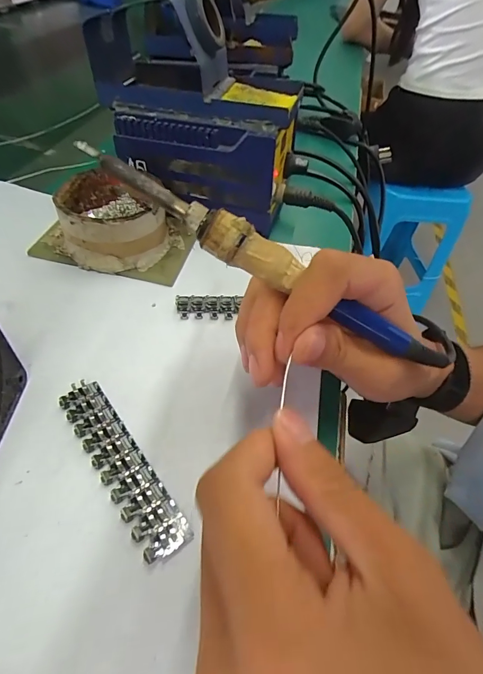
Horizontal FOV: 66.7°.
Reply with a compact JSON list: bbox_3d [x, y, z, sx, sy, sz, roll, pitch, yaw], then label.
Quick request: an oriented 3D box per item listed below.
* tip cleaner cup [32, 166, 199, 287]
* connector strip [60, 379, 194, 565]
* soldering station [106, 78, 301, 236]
[{"bbox_3d":[-0.103,-0.098,0.303,0.116,0.051,0.083,13,50,4],"label":"tip cleaner cup"},{"bbox_3d":[-0.066,0.066,0.198,0.024,0.007,0.110,-29,59,-27],"label":"connector strip"},{"bbox_3d":[-0.030,-0.171,0.331,0.147,0.093,0.093,10,50,2],"label":"soldering station"}]

